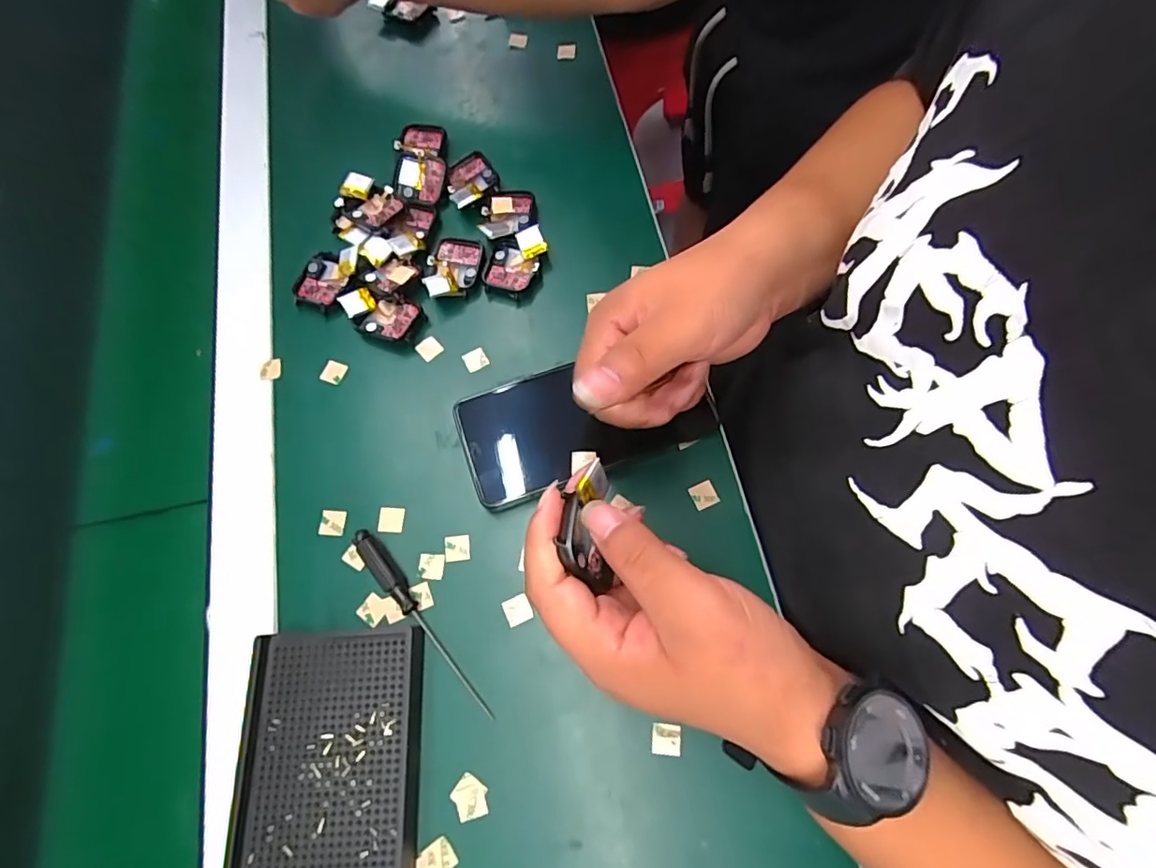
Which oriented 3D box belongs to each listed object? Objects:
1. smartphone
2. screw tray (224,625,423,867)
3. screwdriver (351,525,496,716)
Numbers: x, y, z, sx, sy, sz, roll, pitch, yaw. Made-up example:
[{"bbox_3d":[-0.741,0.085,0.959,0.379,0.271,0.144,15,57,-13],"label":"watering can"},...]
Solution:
[{"bbox_3d":[0.004,-0.012,0.362,0.161,0.007,0.079,-19,71,-7],"label":"smartphone"},{"bbox_3d":[-0.137,0.178,0.299,0.096,0.023,0.134,-3,71,1],"label":"screw tray"},{"bbox_3d":[-0.093,0.110,0.327,0.013,0.012,0.131,-40,74,-11],"label":"screwdriver"}]

